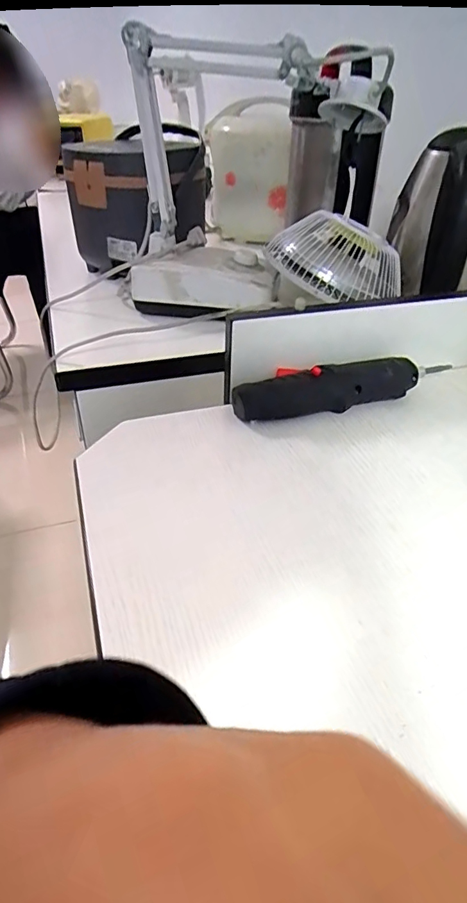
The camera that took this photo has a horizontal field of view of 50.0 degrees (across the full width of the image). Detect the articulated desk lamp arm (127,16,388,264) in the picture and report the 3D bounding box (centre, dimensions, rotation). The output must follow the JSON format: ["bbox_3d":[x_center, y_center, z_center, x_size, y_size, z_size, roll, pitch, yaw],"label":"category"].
[{"bbox_3d":[0.027,-0.353,0.603,0.289,0.224,0.107,1,36,0],"label":"articulated desk lamp arm"}]

